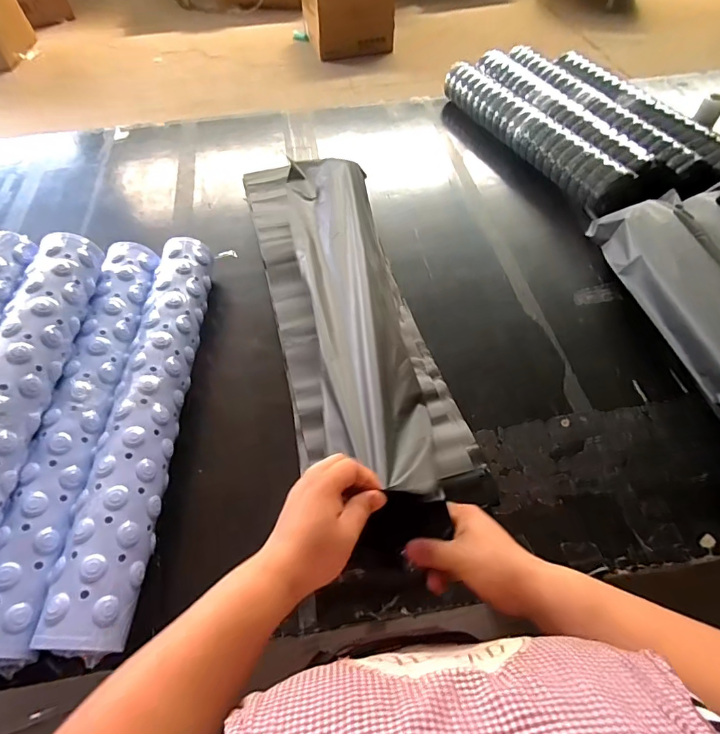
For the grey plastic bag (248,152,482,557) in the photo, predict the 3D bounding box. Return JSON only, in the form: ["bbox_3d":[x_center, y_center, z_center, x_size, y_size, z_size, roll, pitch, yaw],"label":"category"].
[{"bbox_3d":[-0.031,-0.106,0.689,0.216,0.130,0.713,-15,51,-11],"label":"grey plastic bag"}]

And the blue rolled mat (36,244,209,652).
[{"bbox_3d":[-0.291,0.043,0.622,0.087,0.082,0.615,-1,56,0],"label":"blue rolled mat"}]

